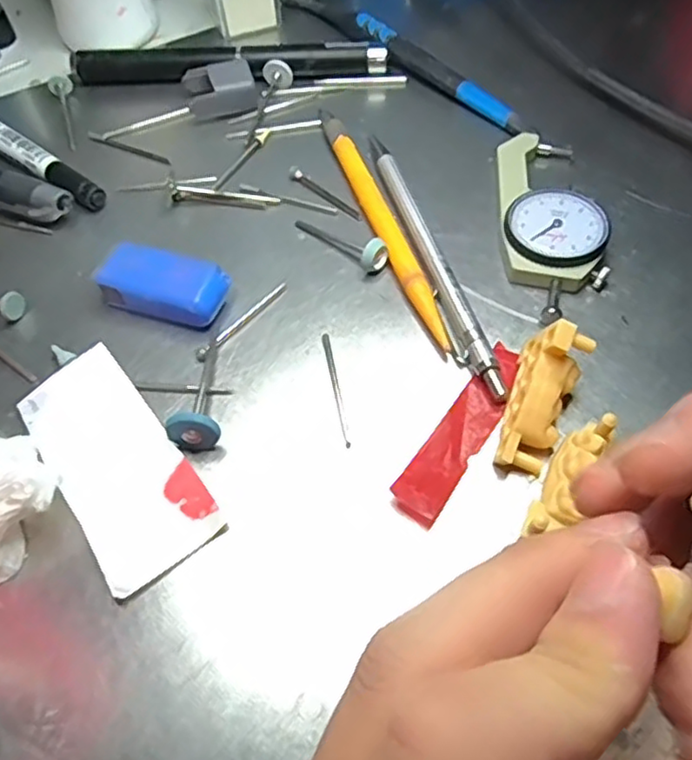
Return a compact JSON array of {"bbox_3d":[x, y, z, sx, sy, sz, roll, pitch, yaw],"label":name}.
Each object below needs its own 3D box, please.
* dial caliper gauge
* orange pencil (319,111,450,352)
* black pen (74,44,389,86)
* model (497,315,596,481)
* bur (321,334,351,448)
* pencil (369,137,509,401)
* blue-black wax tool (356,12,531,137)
[{"bbox_3d":[0.077,-0.062,0.253,0.036,0.013,0.095,2,58,3],"label":"dial caliper gauge"},{"bbox_3d":[0.013,-0.065,0.259,0.009,0.010,0.129,-16,59,-9],"label":"orange pencil"},{"bbox_3d":[-0.056,-0.149,0.313,0.147,0.013,0.014,0,58,1],"label":"black pen"},{"bbox_3d":[0.060,0.005,0.207,0.018,0.013,0.048,21,79,14],"label":"model"},{"bbox_3d":[-0.004,0.002,0.221,0.004,0.004,0.044,-9,59,-4],"label":"bur"},{"bbox_3d":[0.030,-0.049,0.249,0.009,0.010,0.135,-13,59,-7],"label":"pencil"},{"bbox_3d":[0.043,-0.141,0.306,0.009,0.013,0.105,-37,64,-19],"label":"blue-black wax tool"}]

